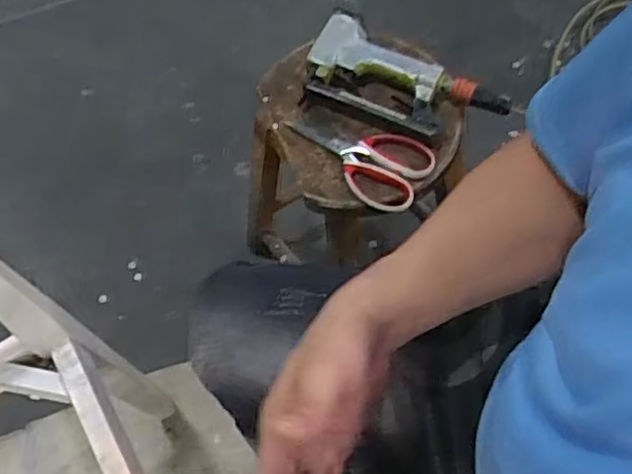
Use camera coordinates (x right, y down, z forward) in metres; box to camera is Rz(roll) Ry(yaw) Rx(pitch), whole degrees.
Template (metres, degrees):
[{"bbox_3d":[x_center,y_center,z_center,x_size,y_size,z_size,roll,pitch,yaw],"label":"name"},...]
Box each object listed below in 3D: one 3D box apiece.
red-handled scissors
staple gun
[{"bbox_3d":[0.047,-0.095,0.802,0.179,0.024,0.092,20,66,15],"label":"red-handled scissors"},{"bbox_3d":[0.109,-0.195,0.810,0.248,0.050,0.112,18,66,14],"label":"staple gun"}]

